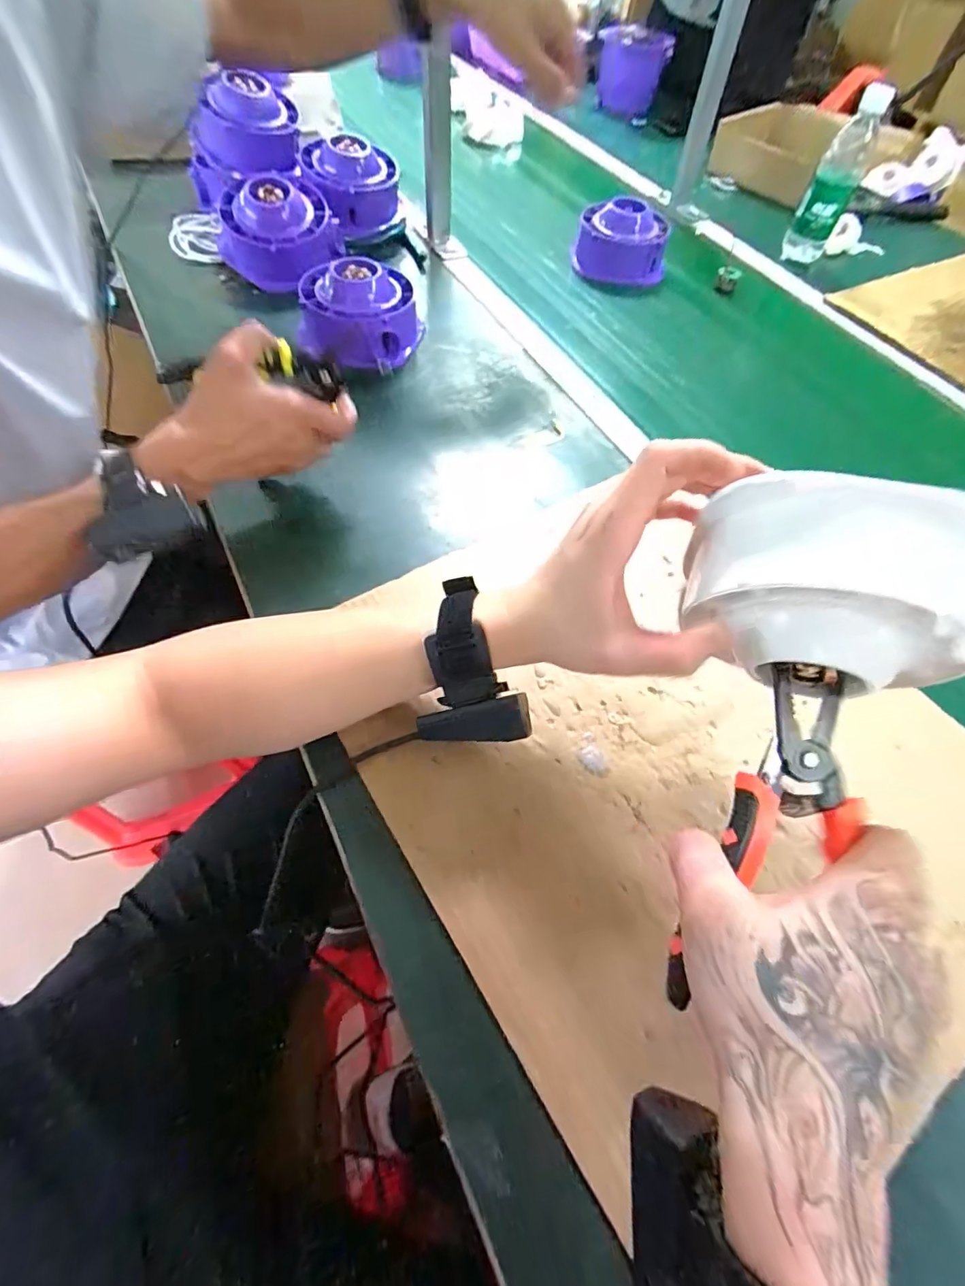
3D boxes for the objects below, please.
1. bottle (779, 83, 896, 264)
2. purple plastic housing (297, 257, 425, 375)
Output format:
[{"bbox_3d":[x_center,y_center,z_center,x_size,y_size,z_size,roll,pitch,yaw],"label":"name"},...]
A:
[{"bbox_3d":[0.512,-0.669,0.771,0.063,0.190,0.052,29,61,12],"label":"bottle"},{"bbox_3d":[-0.135,-0.370,0.595,0.138,0.072,0.124,-6,60,-8],"label":"purple plastic housing"}]

